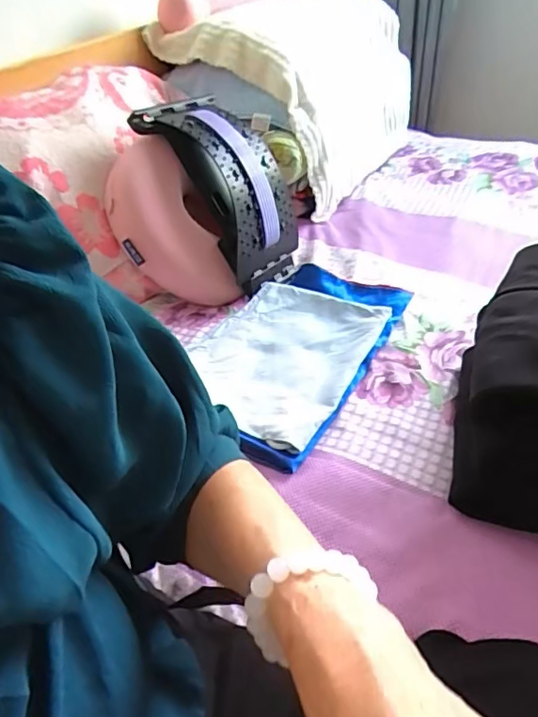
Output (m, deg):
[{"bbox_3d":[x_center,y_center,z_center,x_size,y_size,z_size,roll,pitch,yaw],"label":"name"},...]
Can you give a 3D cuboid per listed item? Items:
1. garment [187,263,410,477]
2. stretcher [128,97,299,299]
[{"bbox_3d":[0.021,-0.011,0.716,0.214,0.030,0.344,18,46,25],"label":"garment"},{"bbox_3d":[-0.056,-0.255,0.841,0.108,0.308,0.162,-15,23,51],"label":"stretcher"}]

